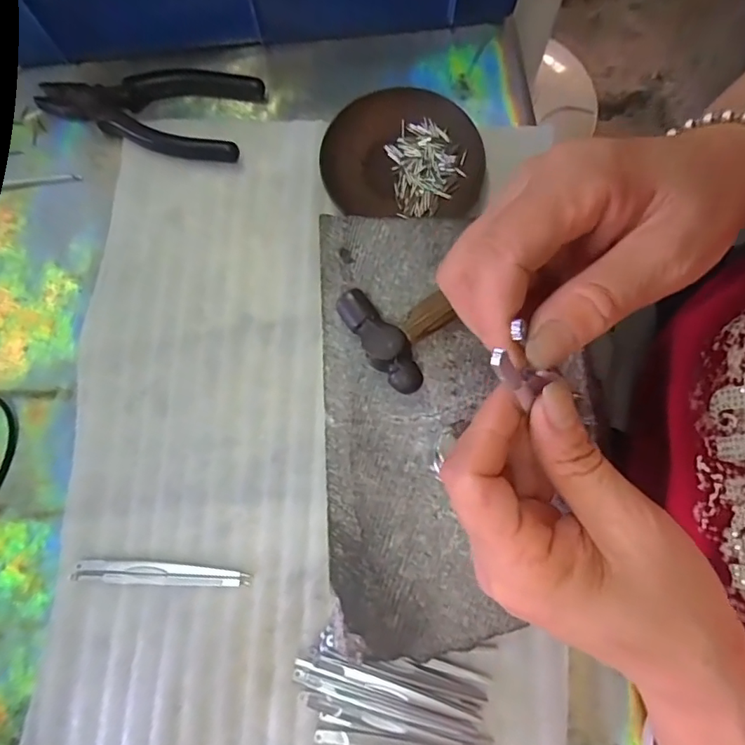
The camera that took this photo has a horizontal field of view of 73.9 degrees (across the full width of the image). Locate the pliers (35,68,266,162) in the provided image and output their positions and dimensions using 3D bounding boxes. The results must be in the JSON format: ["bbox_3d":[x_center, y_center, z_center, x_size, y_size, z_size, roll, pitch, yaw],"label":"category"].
[{"bbox_3d":[-0.167,-0.205,0.373,0.165,0.018,0.075,12,78,3],"label":"pliers"}]

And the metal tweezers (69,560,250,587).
[{"bbox_3d":[-0.132,0.125,0.309,0.107,0.004,0.013,1,78,0],"label":"metal tweezers"}]

